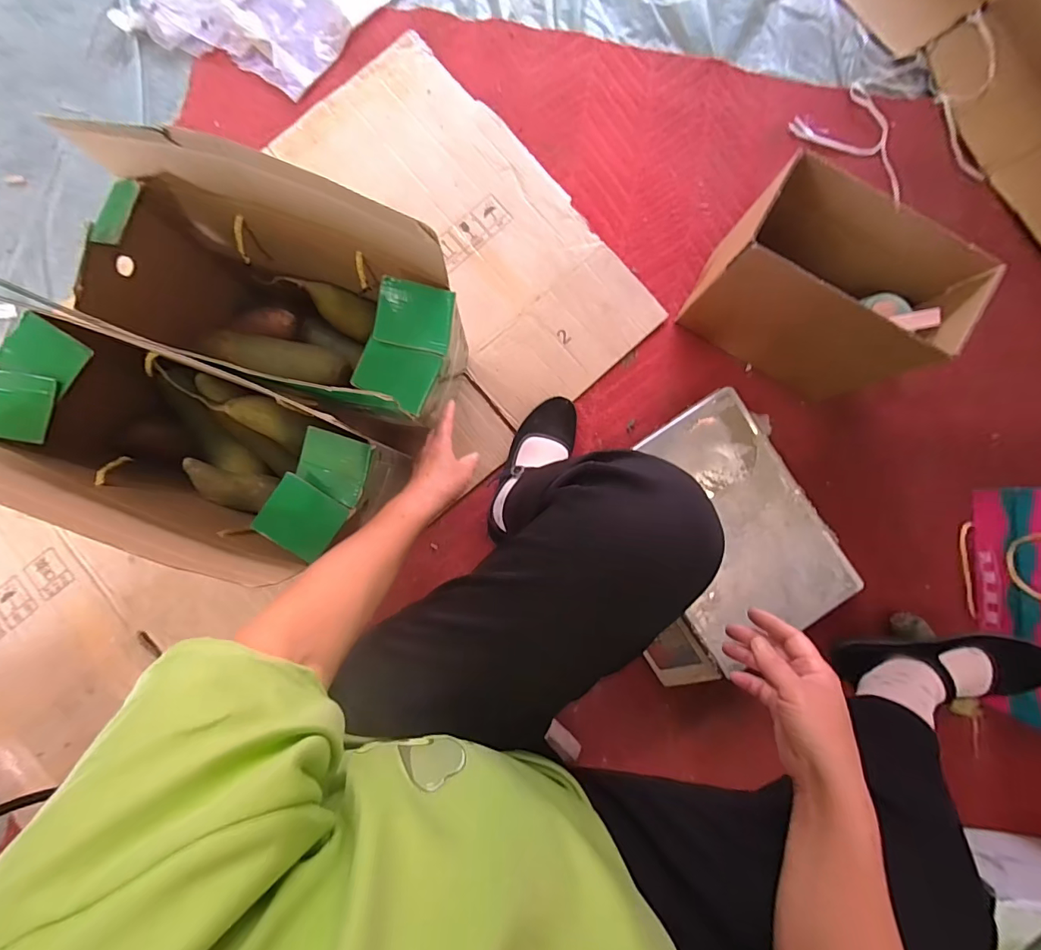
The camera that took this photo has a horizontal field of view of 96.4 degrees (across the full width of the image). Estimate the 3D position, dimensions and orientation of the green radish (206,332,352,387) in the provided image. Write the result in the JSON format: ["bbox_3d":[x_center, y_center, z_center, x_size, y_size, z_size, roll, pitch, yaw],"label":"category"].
[{"bbox_3d":[-0.275,-0.133,0.554,0.167,0.062,0.060,13,86,0],"label":"green radish"}]

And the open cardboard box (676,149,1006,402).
[{"bbox_3d":[0.398,-0.231,0.614,0.272,0.200,0.145,29,87,1],"label":"open cardboard box"}]

